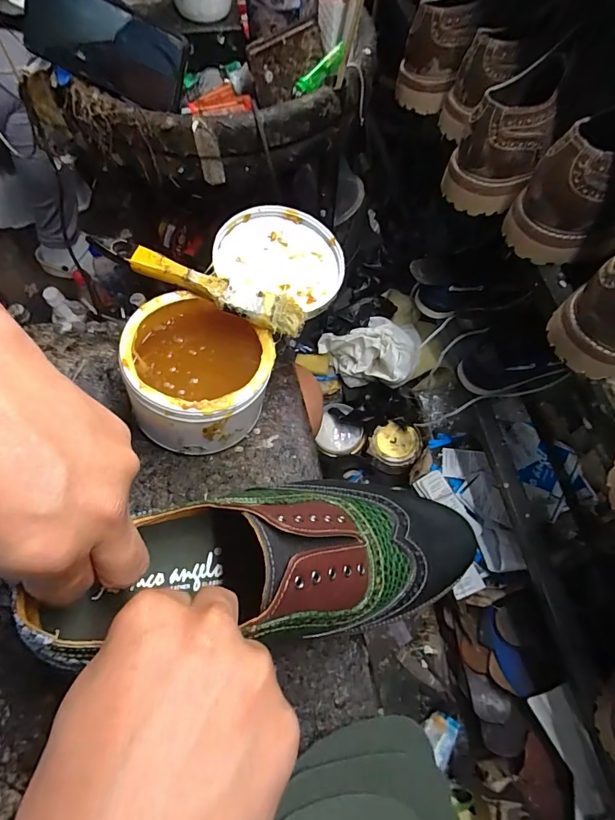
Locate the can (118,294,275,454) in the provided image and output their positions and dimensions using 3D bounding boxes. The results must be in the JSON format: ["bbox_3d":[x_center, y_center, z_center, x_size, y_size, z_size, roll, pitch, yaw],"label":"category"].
[{"bbox_3d":[-0.080,-0.031,0.324,0.107,0.078,0.107,-6,65,-4],"label":"can"}]

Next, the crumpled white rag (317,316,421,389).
[{"bbox_3d":[0.115,-0.106,0.758,0.180,0.082,0.132,1,64,0],"label":"crumpled white rag"}]

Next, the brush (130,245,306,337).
[{"bbox_3d":[-0.065,-0.090,0.312,0.131,0.014,0.027,20,65,-5],"label":"brush"}]

